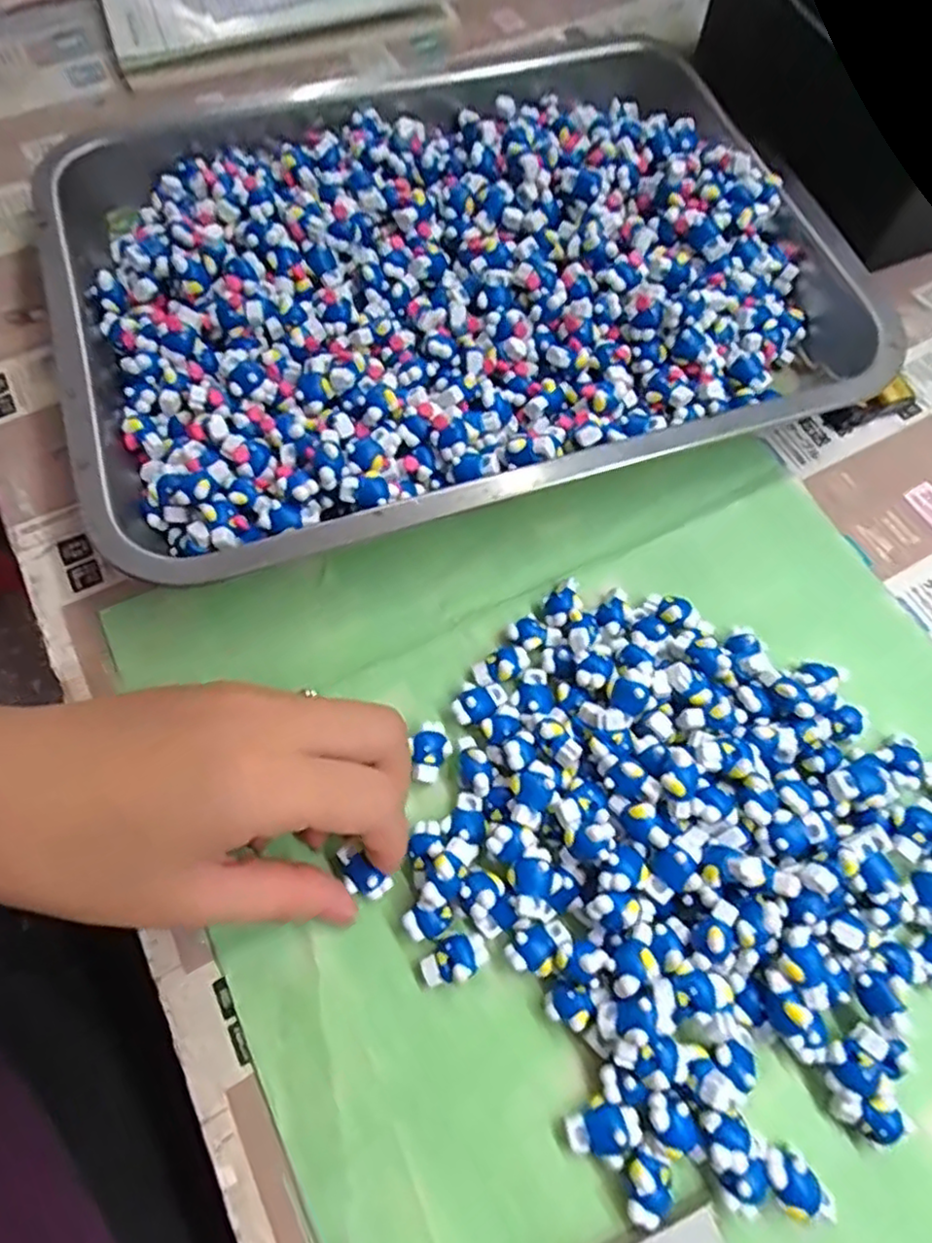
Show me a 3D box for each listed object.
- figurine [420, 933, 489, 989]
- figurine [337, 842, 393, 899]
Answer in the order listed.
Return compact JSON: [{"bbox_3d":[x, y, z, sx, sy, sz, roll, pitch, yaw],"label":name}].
[{"bbox_3d":[-0.004,0.112,0.218,0.022,0.010,0.013,-14,68,-8],"label":"figurine"},{"bbox_3d":[-0.036,0.087,0.227,0.021,0.009,0.011,42,72,12],"label":"figurine"}]

